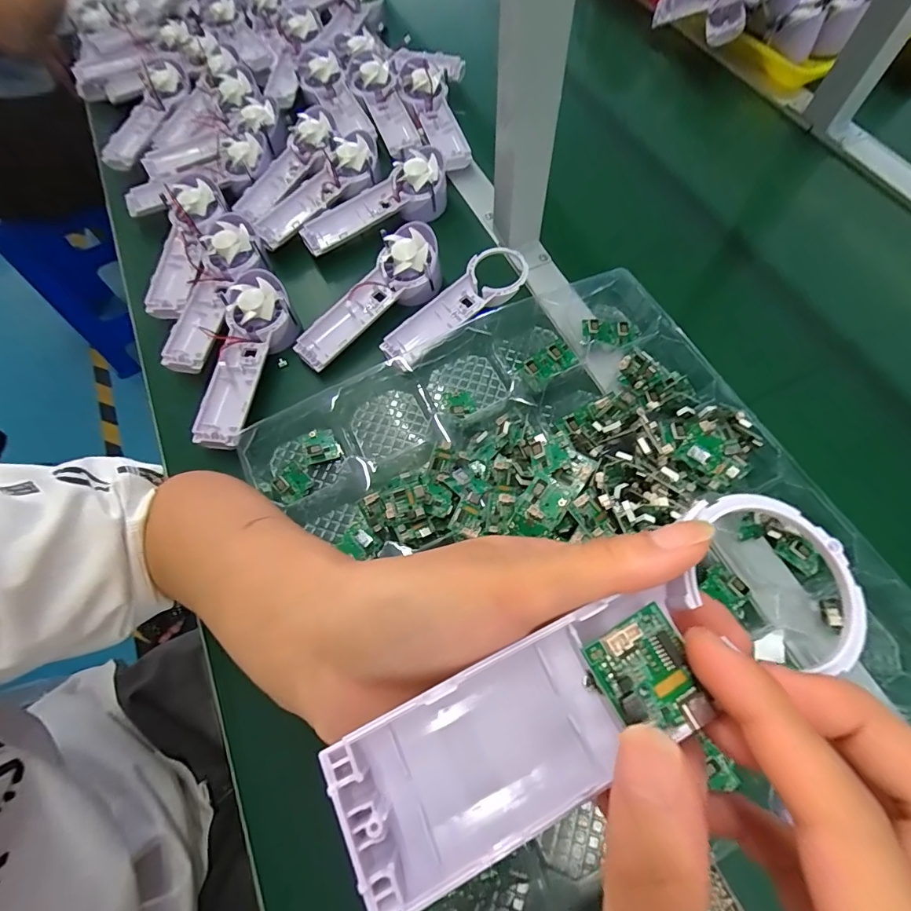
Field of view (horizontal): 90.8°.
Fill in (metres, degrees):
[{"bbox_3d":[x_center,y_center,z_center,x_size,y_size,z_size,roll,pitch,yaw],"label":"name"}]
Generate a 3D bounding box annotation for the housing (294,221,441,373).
[{"bbox_3d":[-0.087,-0.158,0.460,0.175,0.040,0.058,-42,71,-1],"label":"housing"}]

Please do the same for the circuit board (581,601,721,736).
[{"bbox_3d":[0.057,0.064,0.130,0.027,0.009,0.032,-26,68,-9],"label":"circuit board"}]

